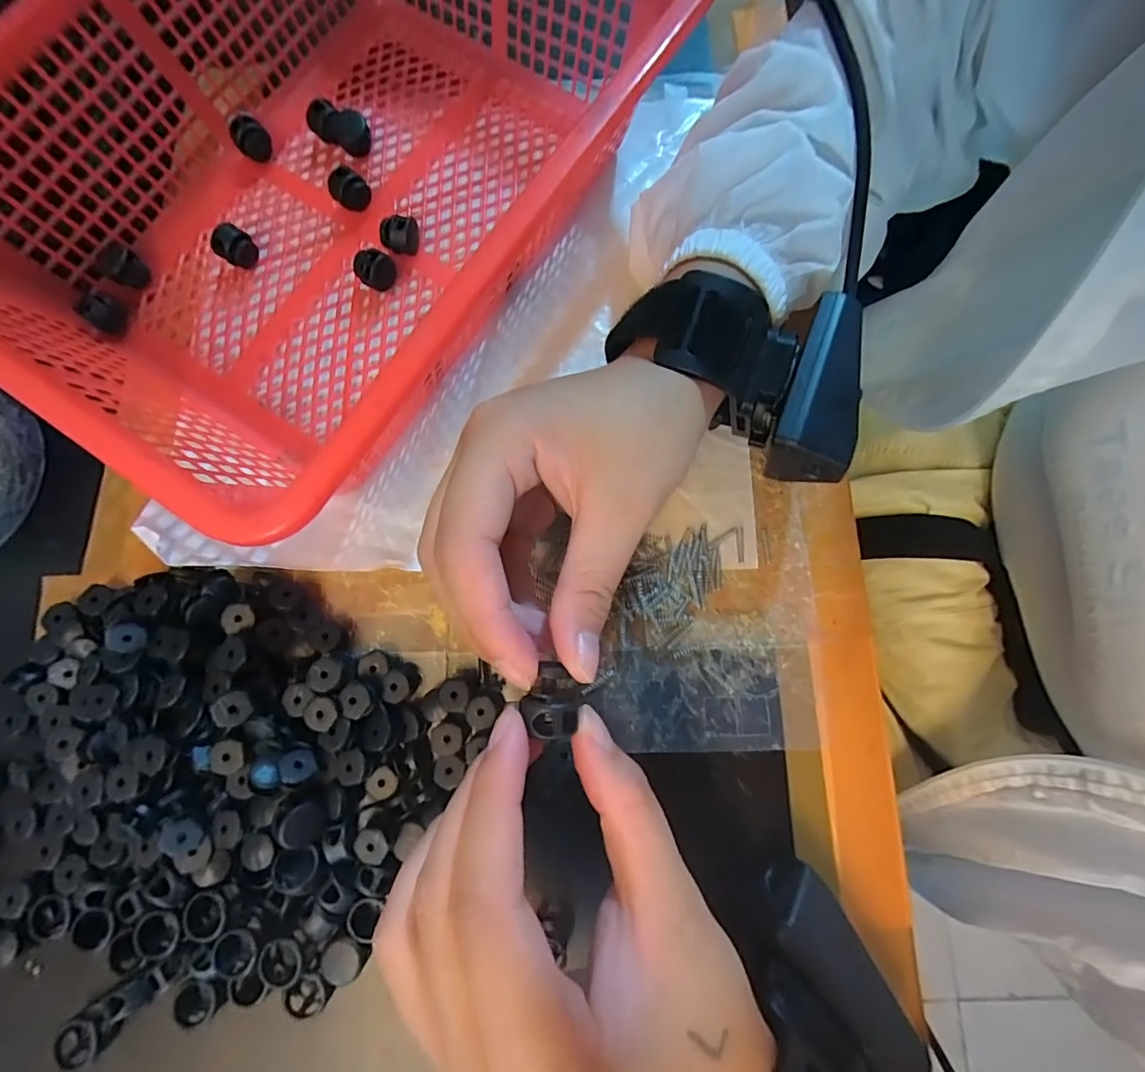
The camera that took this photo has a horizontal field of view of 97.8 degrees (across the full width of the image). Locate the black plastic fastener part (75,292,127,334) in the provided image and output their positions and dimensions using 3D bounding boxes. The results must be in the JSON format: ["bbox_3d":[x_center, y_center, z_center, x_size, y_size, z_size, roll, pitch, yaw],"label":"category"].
[{"bbox_3d":[-0.222,-0.106,0.238,0.016,0.015,0.015,0,79,-1],"label":"black plastic fastener part"}]

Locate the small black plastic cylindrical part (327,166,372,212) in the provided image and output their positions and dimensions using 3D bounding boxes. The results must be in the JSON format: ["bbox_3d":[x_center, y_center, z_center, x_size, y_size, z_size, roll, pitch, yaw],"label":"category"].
[{"bbox_3d":[-0.111,-0.171,0.249,0.017,0.019,0.012,34,80,5],"label":"small black plastic cylindrical part"}]

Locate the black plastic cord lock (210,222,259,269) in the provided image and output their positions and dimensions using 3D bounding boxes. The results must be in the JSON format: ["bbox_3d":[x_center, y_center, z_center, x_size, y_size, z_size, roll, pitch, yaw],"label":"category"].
[{"bbox_3d":[-0.163,-0.139,0.243,0.013,0.021,0.016,43,81,7],"label":"black plastic cord lock"}]

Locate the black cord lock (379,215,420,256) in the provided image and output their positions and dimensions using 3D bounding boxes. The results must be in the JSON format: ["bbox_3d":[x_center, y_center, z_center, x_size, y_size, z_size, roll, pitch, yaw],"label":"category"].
[{"bbox_3d":[-0.084,-0.147,0.244,0.015,0.020,0.014,0,79,-1],"label":"black cord lock"}]

